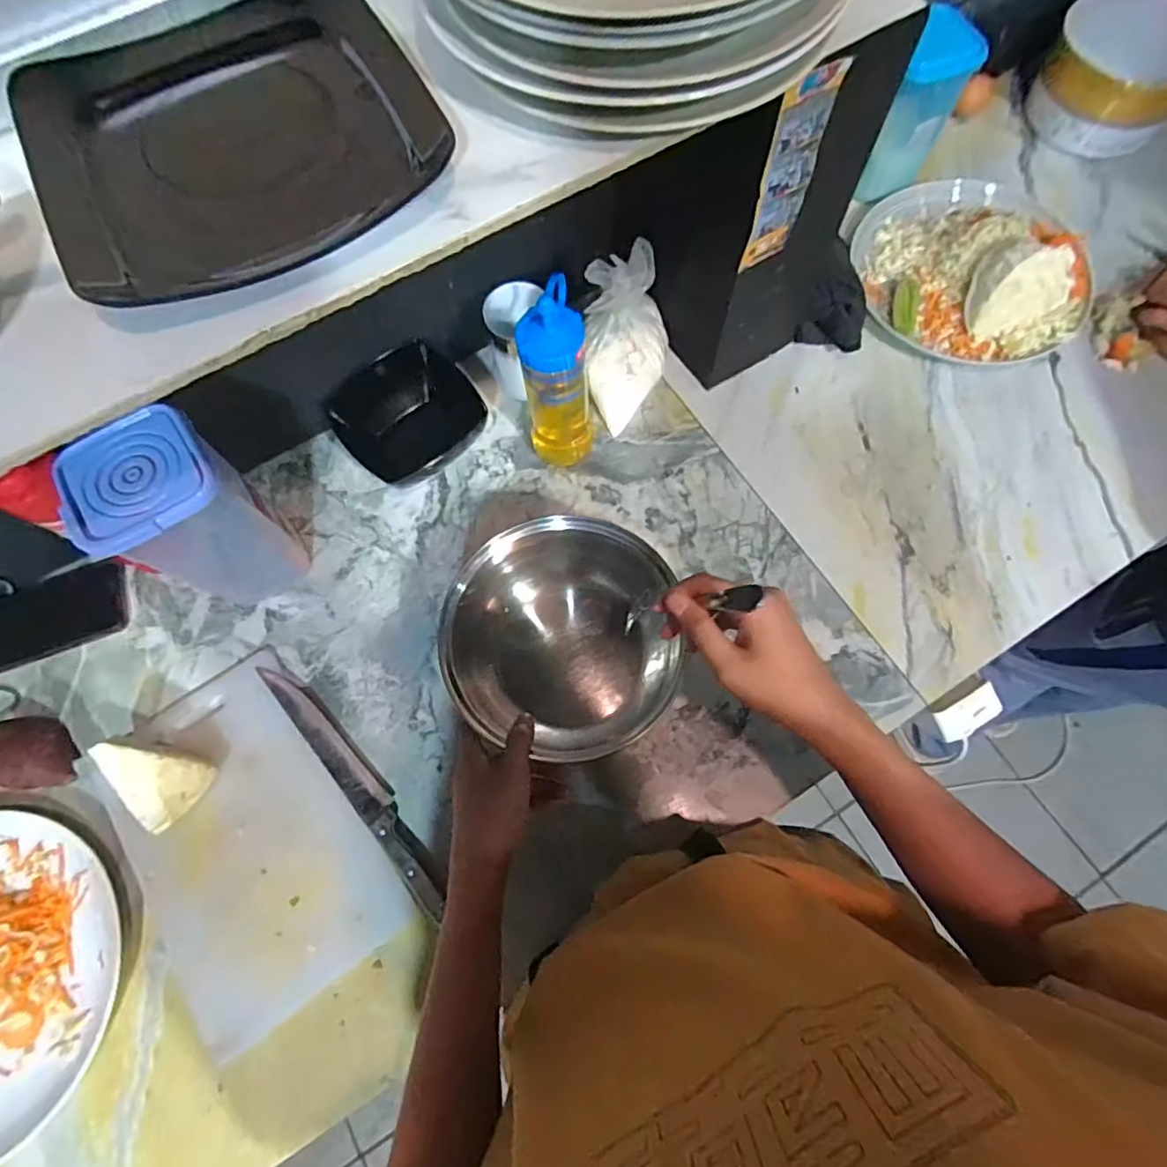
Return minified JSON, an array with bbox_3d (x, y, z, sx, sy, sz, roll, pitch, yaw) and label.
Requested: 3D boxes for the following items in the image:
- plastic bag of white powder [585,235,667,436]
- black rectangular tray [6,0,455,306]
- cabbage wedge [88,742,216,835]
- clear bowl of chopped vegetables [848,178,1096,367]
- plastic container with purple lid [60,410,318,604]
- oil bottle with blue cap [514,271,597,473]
[{"bbox_3d":[0.044,-0.245,0.606,0.082,0.166,0.102,4,72,3],"label":"plastic bag of white powder"},{"bbox_3d":[-0.213,-0.274,0.362,0.223,0.029,0.194,-29,73,-8],"label":"black rectangular tray"},{"bbox_3d":[-0.381,0.181,0.525,0.077,0.062,0.066,6,72,4],"label":"cabbage wedge"},{"bbox_3d":[0.453,-0.382,0.673,0.255,0.095,0.251,-1,71,2],"label":"clear bowl of chopped vegetables"},{"bbox_3d":[-0.341,-0.051,0.539,0.102,0.200,0.090,-28,73,-7],"label":"plastic container with purple lid"},{"bbox_3d":[-0.024,-0.180,0.564,0.061,0.208,0.062,-3,71,1],"label":"oil bottle with blue cap"}]

